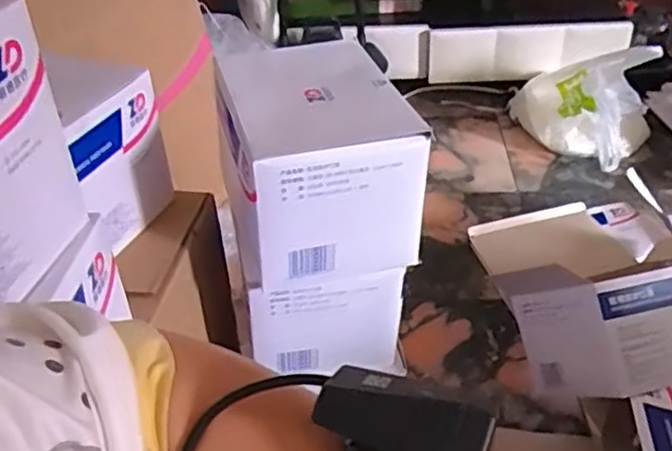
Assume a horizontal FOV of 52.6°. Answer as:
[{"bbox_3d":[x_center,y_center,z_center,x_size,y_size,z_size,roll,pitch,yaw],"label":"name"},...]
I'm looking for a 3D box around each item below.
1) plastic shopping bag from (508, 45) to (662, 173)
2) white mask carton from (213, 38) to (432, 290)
[{"bbox_3d":[0.668,-0.336,1.851,0.369,0.267,0.237,10,40,16],"label":"plastic shopping bag"},{"bbox_3d":[-0.025,-0.083,0.824,0.211,0.179,0.249,-10,39,-9],"label":"white mask carton"}]

